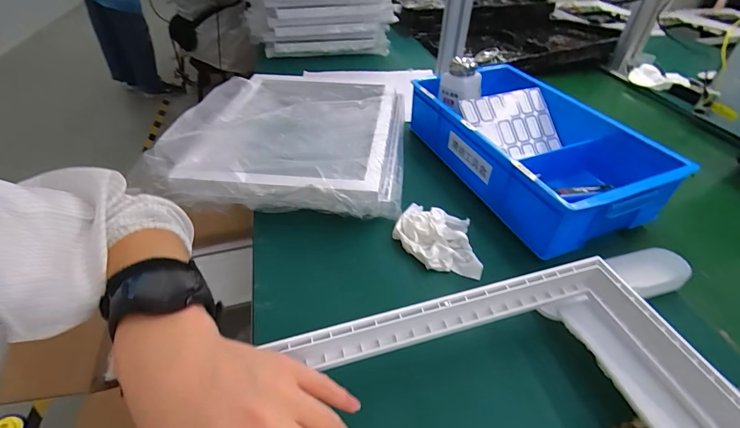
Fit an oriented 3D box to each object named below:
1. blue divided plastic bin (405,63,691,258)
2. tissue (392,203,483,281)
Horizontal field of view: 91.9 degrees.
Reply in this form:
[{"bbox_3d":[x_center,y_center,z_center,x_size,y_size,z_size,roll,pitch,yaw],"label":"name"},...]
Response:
[{"bbox_3d":[0.229,-0.102,0.526,0.210,0.096,0.347,-16,45,-18],"label":"blue divided plastic bin"},{"bbox_3d":[0.078,0.036,0.428,0.100,0.042,0.087,6,43,6],"label":"tissue"}]

